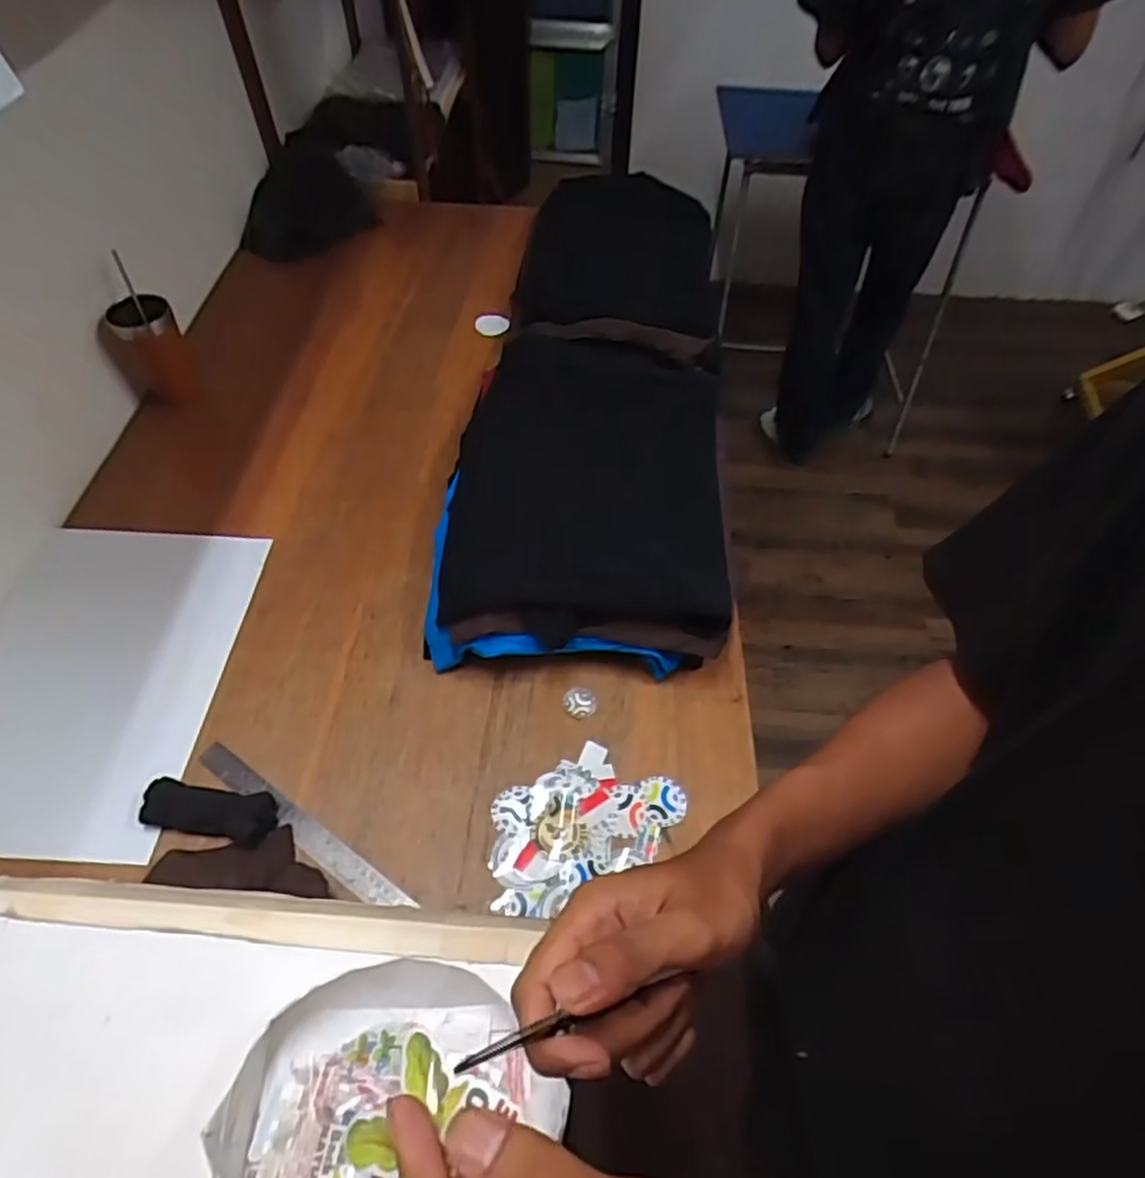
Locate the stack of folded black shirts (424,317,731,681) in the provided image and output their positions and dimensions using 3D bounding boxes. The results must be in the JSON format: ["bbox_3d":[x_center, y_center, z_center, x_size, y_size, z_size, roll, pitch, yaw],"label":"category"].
[{"bbox_3d":[0.023,-0.164,0.971,0.356,0.115,0.626,5,53,2],"label":"stack of folded black shirts"}]

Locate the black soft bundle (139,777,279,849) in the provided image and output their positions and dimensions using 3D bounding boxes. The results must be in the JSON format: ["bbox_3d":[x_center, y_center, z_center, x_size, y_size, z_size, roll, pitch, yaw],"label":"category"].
[{"bbox_3d":[-0.363,0.221,0.704,0.127,0.030,0.050,8,53,4],"label":"black soft bundle"}]

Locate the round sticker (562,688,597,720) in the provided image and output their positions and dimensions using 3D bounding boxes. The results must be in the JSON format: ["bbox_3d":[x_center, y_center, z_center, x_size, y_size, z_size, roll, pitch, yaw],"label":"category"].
[{"bbox_3d":[0.009,0.130,0.805,0.037,0.004,0.039,2,53,-1],"label":"round sticker"}]

